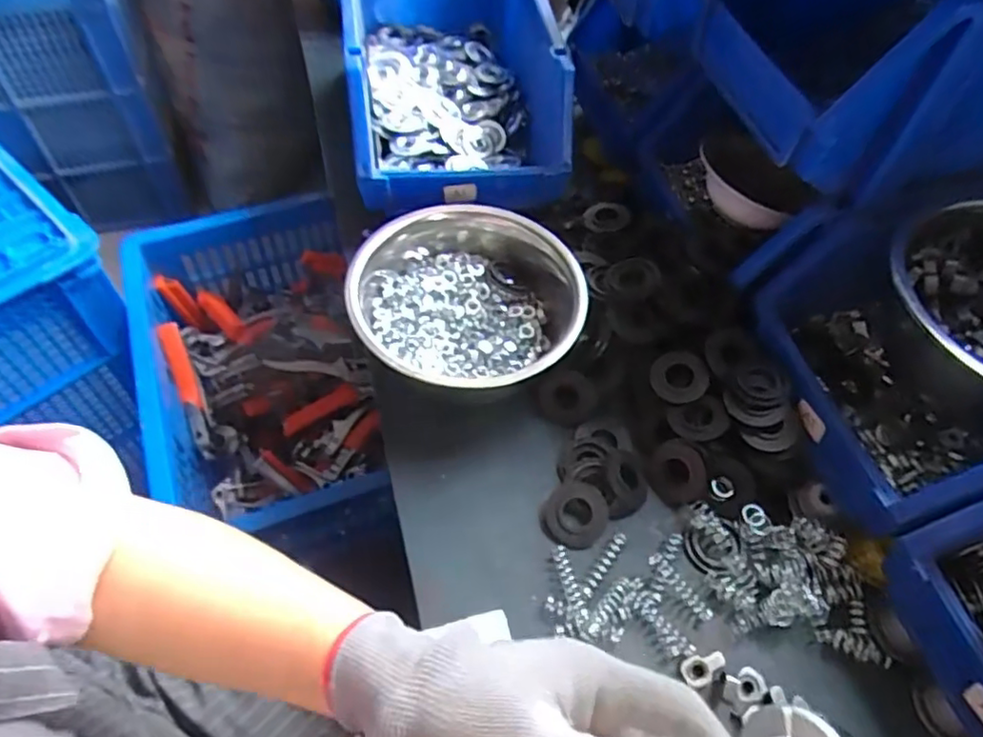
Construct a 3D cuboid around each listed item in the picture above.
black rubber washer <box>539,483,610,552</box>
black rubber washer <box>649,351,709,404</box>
[{"bbox_3d":[0.061,0.105,0.451,0.046,0.010,0.048,2,54,-3],"label":"black rubber washer"},{"bbox_3d":[0.146,0.007,0.487,0.042,0.005,0.039,1,92,17],"label":"black rubber washer"}]

